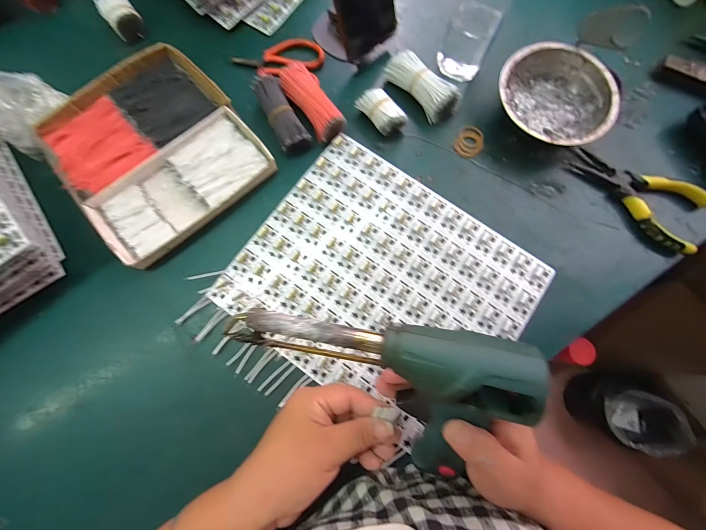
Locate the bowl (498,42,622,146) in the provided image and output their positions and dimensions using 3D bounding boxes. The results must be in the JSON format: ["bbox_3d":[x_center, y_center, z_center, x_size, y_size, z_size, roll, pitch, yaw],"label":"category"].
[{"bbox_3d":[0.225,-0.187,0.345,0.117,0.041,0.123,0,78,-1],"label":"bowl"}]

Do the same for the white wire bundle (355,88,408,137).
[{"bbox_3d":[0.032,-0.177,0.349,0.028,0.031,0.060,-43,82,-9],"label":"white wire bundle"}]

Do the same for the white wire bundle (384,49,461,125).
[{"bbox_3d":[0.082,-0.214,0.355,0.092,0.038,0.036,44,81,7],"label":"white wire bundle"}]

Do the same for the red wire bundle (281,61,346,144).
[{"bbox_3d":[-0.047,-0.186,0.346,0.033,0.034,0.089,-35,81,-8],"label":"red wire bundle"}]

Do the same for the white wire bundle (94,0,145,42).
[{"bbox_3d":[-0.291,-0.313,0.374,0.036,0.025,0.047,-41,82,-8],"label":"white wire bundle"}]

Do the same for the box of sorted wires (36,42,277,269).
[{"bbox_3d":[-0.220,-0.129,0.335,0.186,0.023,0.207,-41,82,-8],"label":"box of sorted wires"}]

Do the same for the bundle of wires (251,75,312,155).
[{"bbox_3d":[-0.082,-0.172,0.345,0.033,0.032,0.083,-26,80,-6],"label":"bundle of wires"}]

